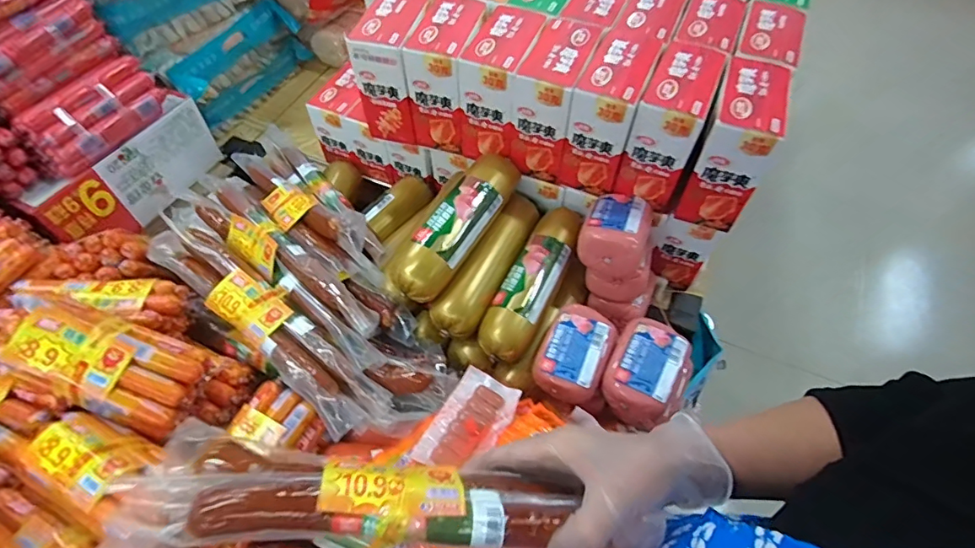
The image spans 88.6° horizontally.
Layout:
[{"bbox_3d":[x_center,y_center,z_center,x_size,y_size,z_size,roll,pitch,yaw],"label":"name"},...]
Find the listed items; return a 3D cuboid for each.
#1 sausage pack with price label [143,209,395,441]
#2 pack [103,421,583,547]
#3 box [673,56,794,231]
[{"bbox_3d":[-0.239,0.035,0.516,0.324,0.034,0.063,35,64,21],"label":"sausage pack with price label"},{"bbox_3d":[-0.082,0.137,0.315,0.275,0.047,0.061,7,57,-4],"label":"pack"},{"bbox_3d":[0.265,-0.137,0.546,0.065,0.144,0.107,20,59,13],"label":"box"}]

